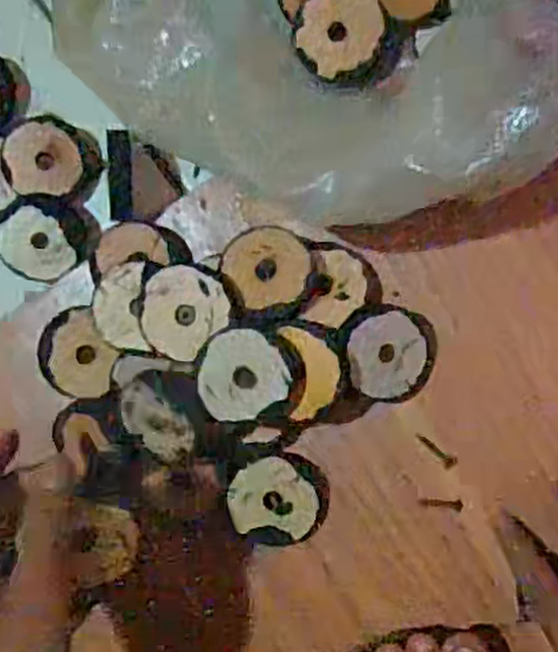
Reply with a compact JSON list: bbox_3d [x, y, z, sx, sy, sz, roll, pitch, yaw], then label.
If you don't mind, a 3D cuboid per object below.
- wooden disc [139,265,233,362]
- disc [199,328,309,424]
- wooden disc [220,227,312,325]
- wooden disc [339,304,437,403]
[{"bbox_3d":[-0.050,-0.008,0.411,0.043,0.009,0.045,0,89,9],"label":"wooden disc"},{"bbox_3d":[-0.014,0.025,0.396,0.049,0.010,0.044,3,90,9],"label":"disc"},{"bbox_3d":[-0.006,-0.029,0.423,0.048,0.007,0.050,1,80,-7],"label":"wooden disc"},{"bbox_3d":[0.058,0.014,0.422,0.054,0.007,0.050,-2,97,-14],"label":"wooden disc"}]

